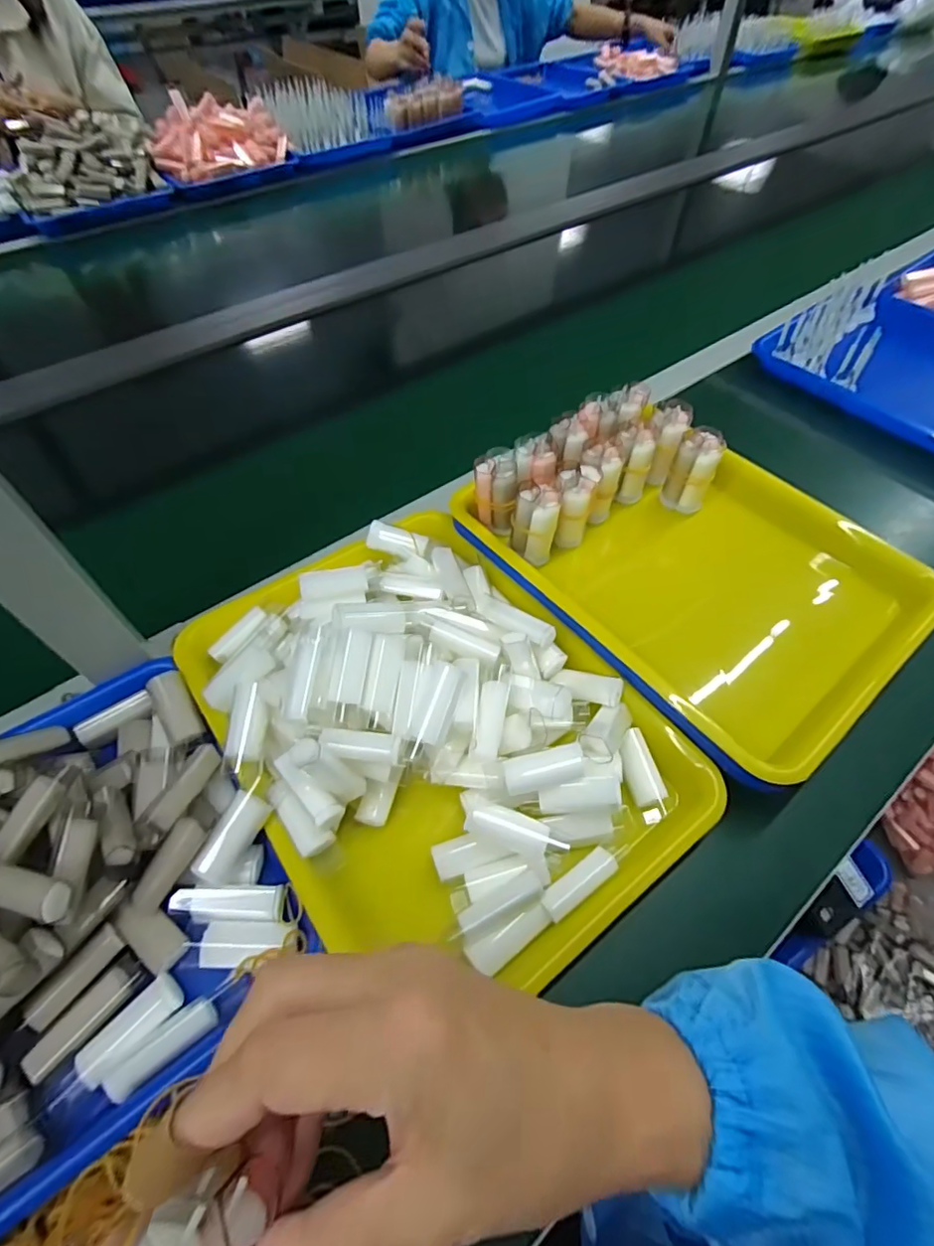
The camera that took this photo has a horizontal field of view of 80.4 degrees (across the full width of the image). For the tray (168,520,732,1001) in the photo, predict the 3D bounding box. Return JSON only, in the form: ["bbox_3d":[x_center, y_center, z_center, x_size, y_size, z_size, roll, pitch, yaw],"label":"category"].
[{"bbox_3d":[-0.026,0.055,0.370,0.243,0.057,0.332,-32,61,-21],"label":"tray"}]

